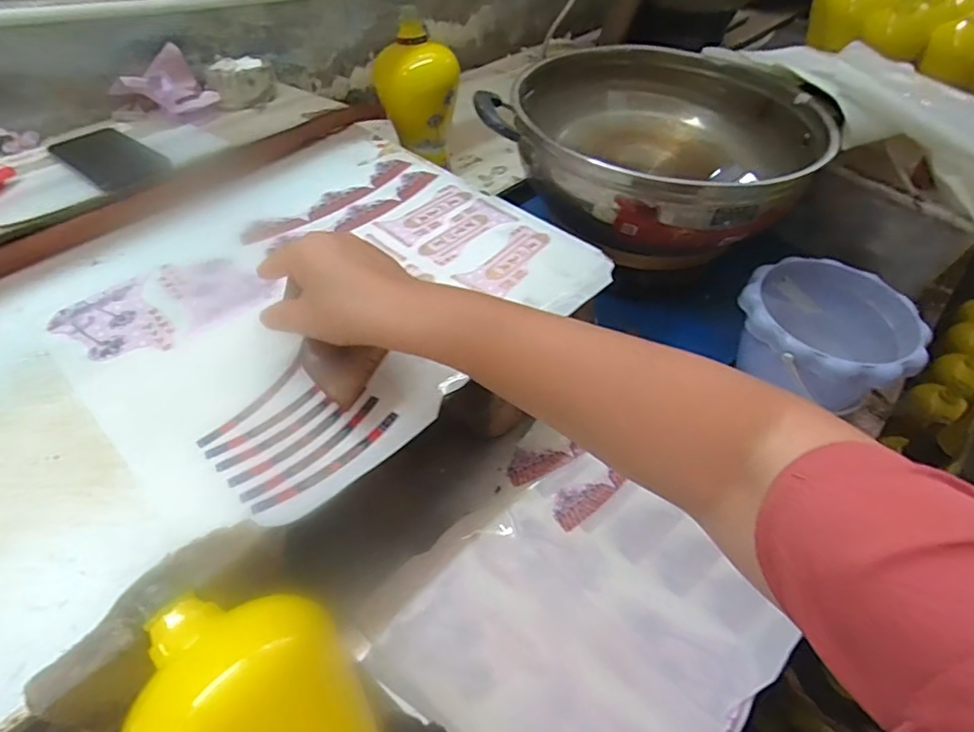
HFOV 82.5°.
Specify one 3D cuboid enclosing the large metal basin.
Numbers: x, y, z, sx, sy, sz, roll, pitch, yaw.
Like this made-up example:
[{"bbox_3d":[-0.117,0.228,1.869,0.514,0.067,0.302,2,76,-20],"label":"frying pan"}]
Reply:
[{"bbox_3d":[0.196,-0.254,0.643,0.325,0.121,0.330,3,50,-4],"label":"large metal basin"}]

